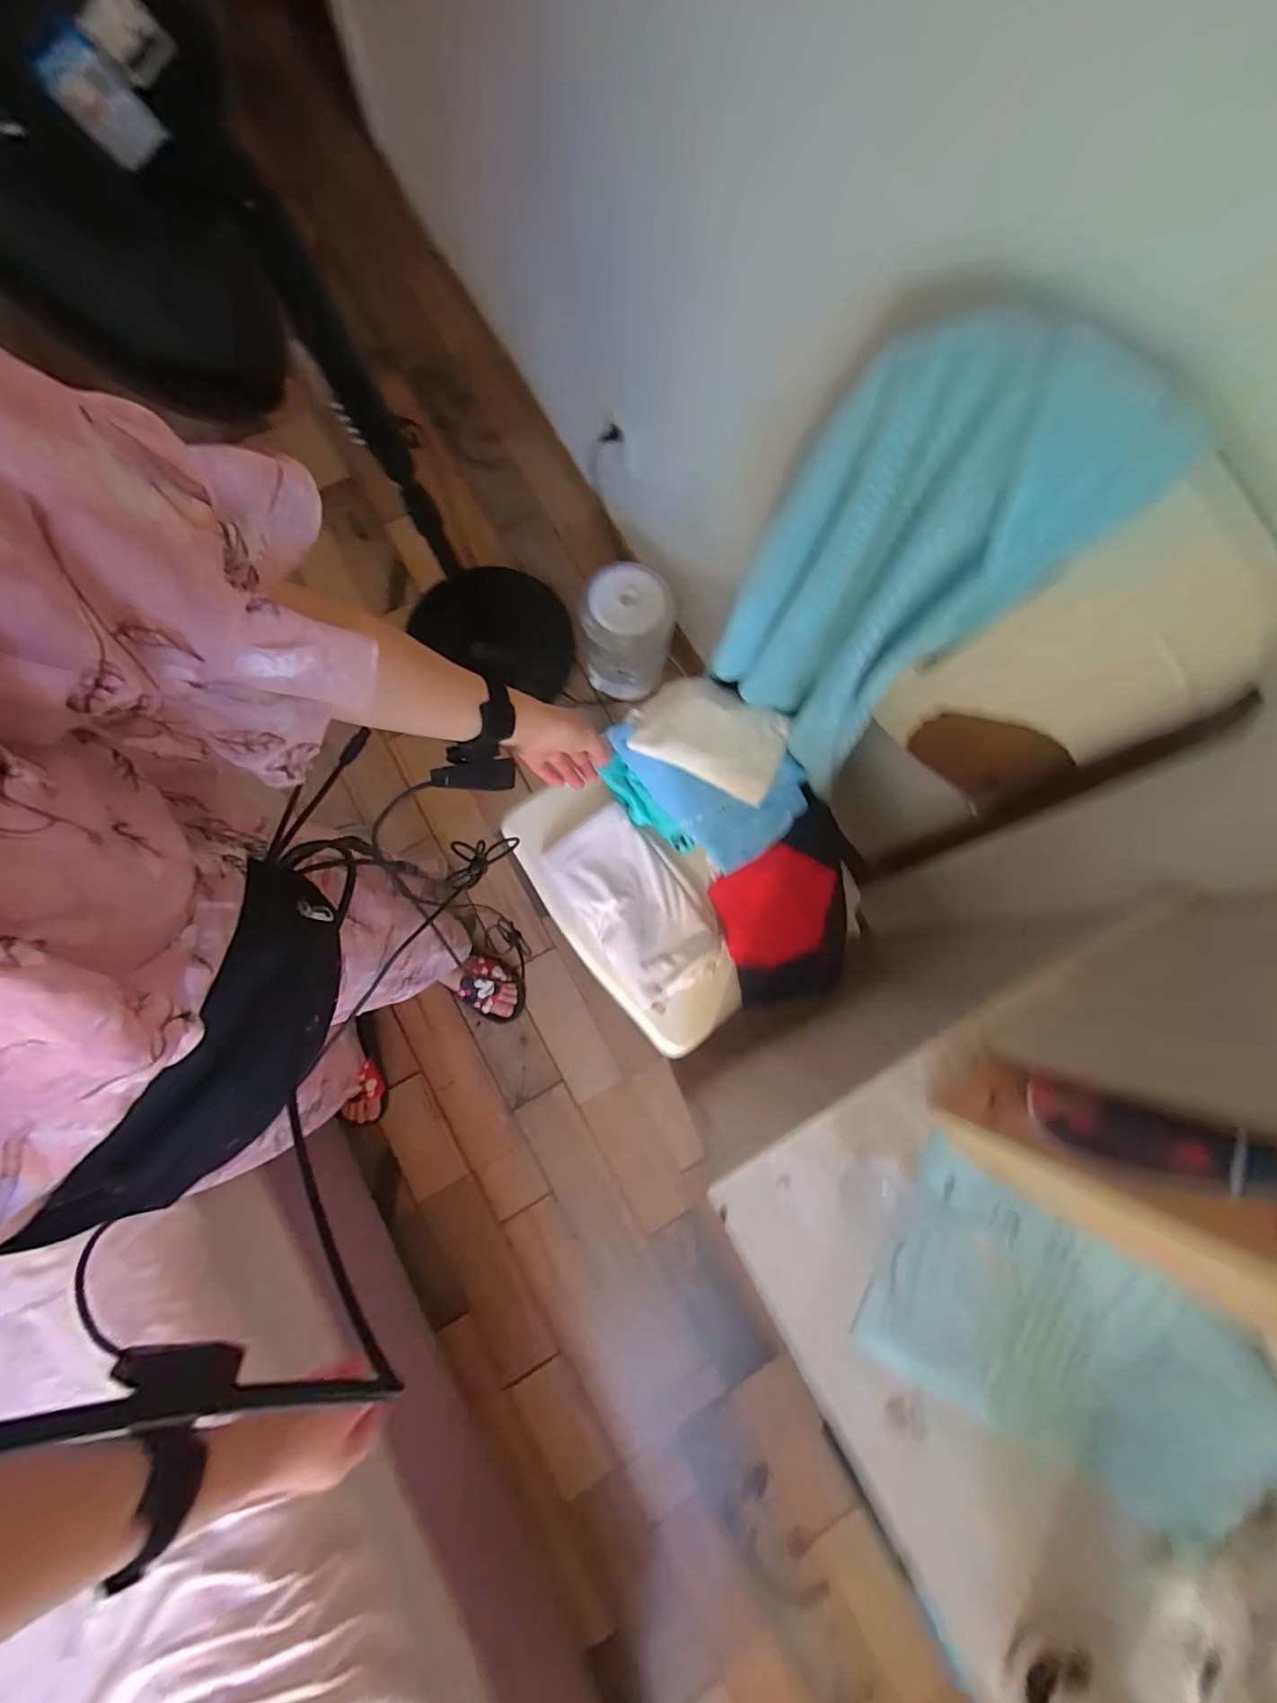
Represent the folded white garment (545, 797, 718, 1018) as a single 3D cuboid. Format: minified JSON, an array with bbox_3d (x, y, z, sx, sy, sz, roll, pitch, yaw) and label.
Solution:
[{"bbox_3d":[-0.003,0.074,0.817,0.145,0.026,0.272,-34,82,-6],"label":"folded white garment"}]

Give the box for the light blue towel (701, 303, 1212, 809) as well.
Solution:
[{"bbox_3d":[0.202,-0.251,0.586,0.232,0.493,0.106,44,83,5],"label":"light blue towel"}]

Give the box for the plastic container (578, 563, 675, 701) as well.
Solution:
[{"bbox_3d":[-0.023,-0.460,1.223,0.177,0.257,0.188,8,81,0],"label":"plastic container"}]

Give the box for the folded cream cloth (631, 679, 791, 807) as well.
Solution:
[{"bbox_3d":[0.099,-0.168,0.792,0.205,0.044,0.132,24,81,2],"label":"folded cream cloth"}]

